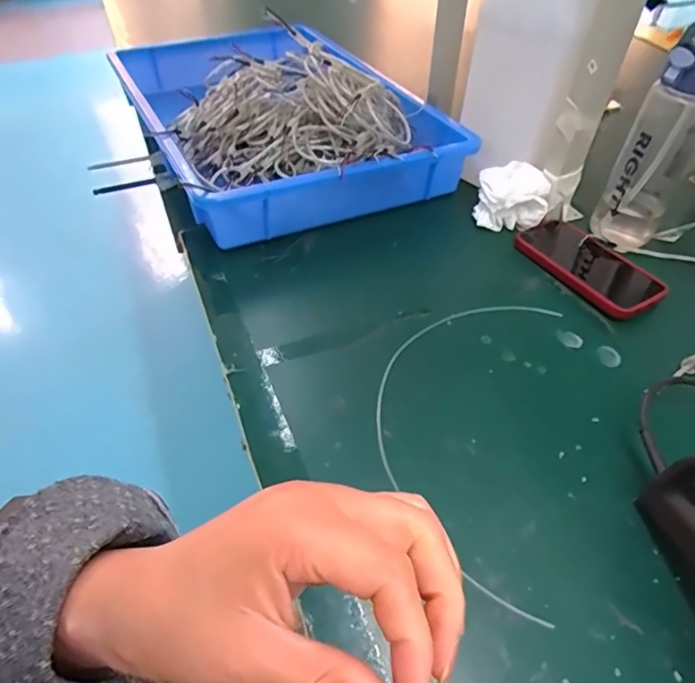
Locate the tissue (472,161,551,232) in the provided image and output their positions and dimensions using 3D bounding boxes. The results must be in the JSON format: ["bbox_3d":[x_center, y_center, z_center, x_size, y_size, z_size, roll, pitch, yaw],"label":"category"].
[{"bbox_3d":[0.207,-0.184,0.644,0.083,0.064,0.058,0,48,0],"label":"tissue"}]

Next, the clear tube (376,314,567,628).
[{"bbox_3d":[0.108,0.060,0.459,0.164,0.007,0.322,15,48,9],"label":"clear tube"}]

